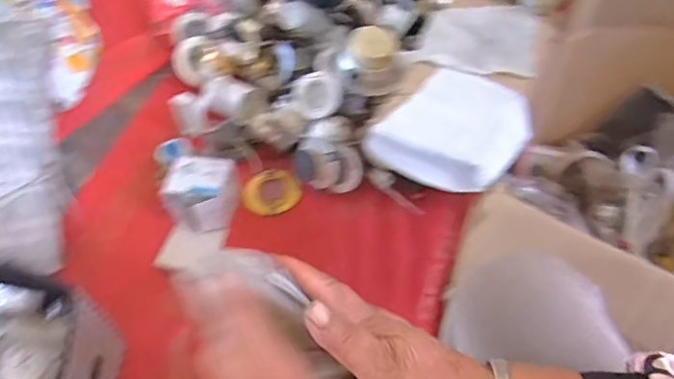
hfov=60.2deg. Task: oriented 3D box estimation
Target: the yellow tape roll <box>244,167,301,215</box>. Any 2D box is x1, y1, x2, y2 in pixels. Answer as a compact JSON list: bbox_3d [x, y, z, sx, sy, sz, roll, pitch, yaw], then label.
[{"bbox_3d":[-0.121,-0.001,1.083,0.105,0.025,0.101,-2,56,3],"label":"yellow tape roll"}]

